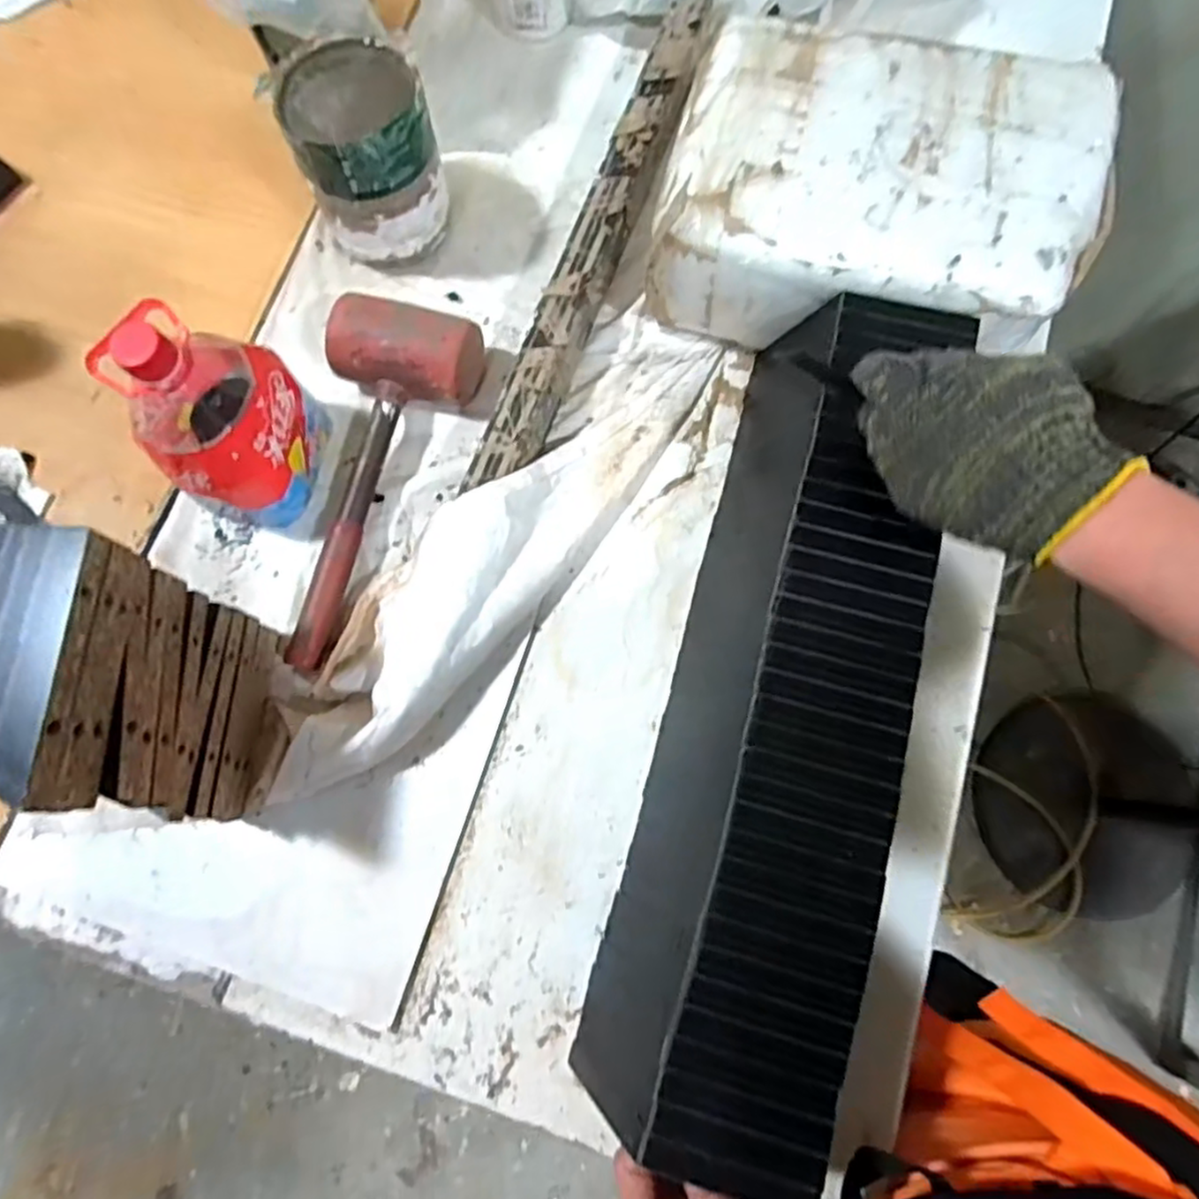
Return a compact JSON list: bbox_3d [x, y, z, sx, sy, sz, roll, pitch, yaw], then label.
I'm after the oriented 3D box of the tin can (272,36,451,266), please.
[{"bbox_3d":[-0.168,-0.326,0.525,0.100,0.132,0.092,-26,78,-4],"label":"tin can"}]

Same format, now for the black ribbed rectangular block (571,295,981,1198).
[{"bbox_3d":[0.111,0.060,0.450,0.130,0.129,0.504,13,75,5],"label":"black ribbed rectangular block"}]

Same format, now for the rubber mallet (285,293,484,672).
[{"bbox_3d":[-0.159,-0.082,0.502,0.110,0.063,0.268,8,77,3],"label":"rubber mallet"}]

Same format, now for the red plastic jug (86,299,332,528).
[{"bbox_3d":[-0.260,-0.125,0.468,0.094,0.146,0.105,15,78,5],"label":"red plastic jug"}]

